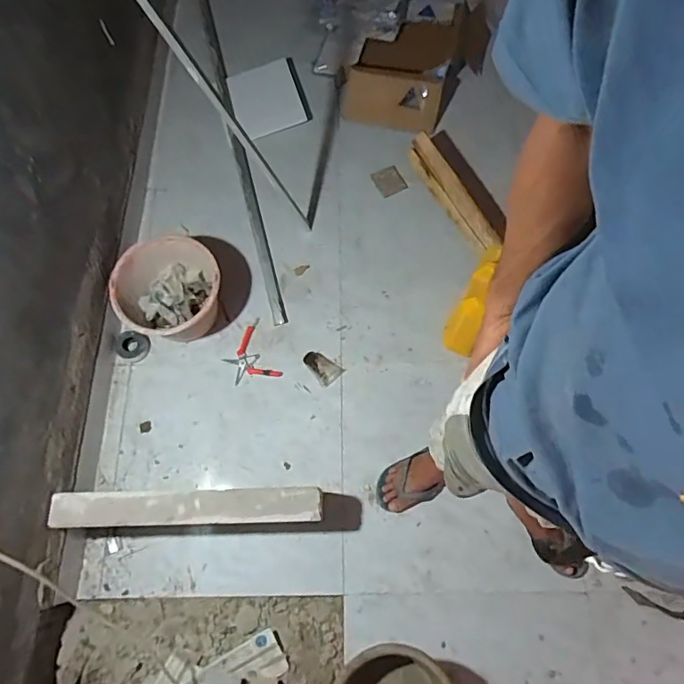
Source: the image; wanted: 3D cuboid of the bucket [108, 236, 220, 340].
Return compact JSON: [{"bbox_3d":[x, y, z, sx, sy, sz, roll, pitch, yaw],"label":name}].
[{"bbox_3d":[-0.483,-0.151,1.426,0.283,0.191,0.321,5,70,1],"label":"bucket"}]

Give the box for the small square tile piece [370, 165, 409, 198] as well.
[{"bbox_3d":[0.155,-0.527,1.648,0.094,0.007,0.089,-25,89,-11],"label":"small square tile piece"}]

